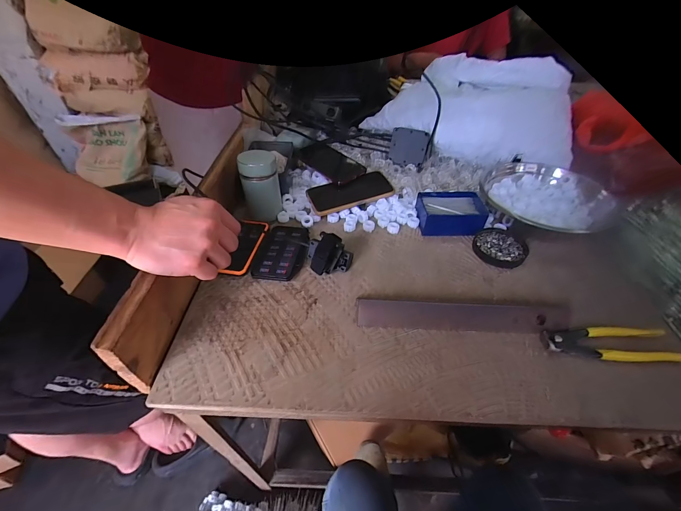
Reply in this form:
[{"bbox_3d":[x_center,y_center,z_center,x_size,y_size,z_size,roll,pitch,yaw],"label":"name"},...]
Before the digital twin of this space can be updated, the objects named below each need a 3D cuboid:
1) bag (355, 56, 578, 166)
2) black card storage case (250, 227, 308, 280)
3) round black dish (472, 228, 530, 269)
[{"bbox_3d":[0.296,-0.341,0.719,0.433,0.152,0.217,19,48,16],"label":"bag"},{"bbox_3d":[-0.096,-0.011,0.518,0.077,0.011,0.128,5,46,4],"label":"black card storage case"},{"bbox_3d":[0.277,-0.014,0.534,0.086,0.010,0.083,0,46,0],"label":"round black dish"}]

